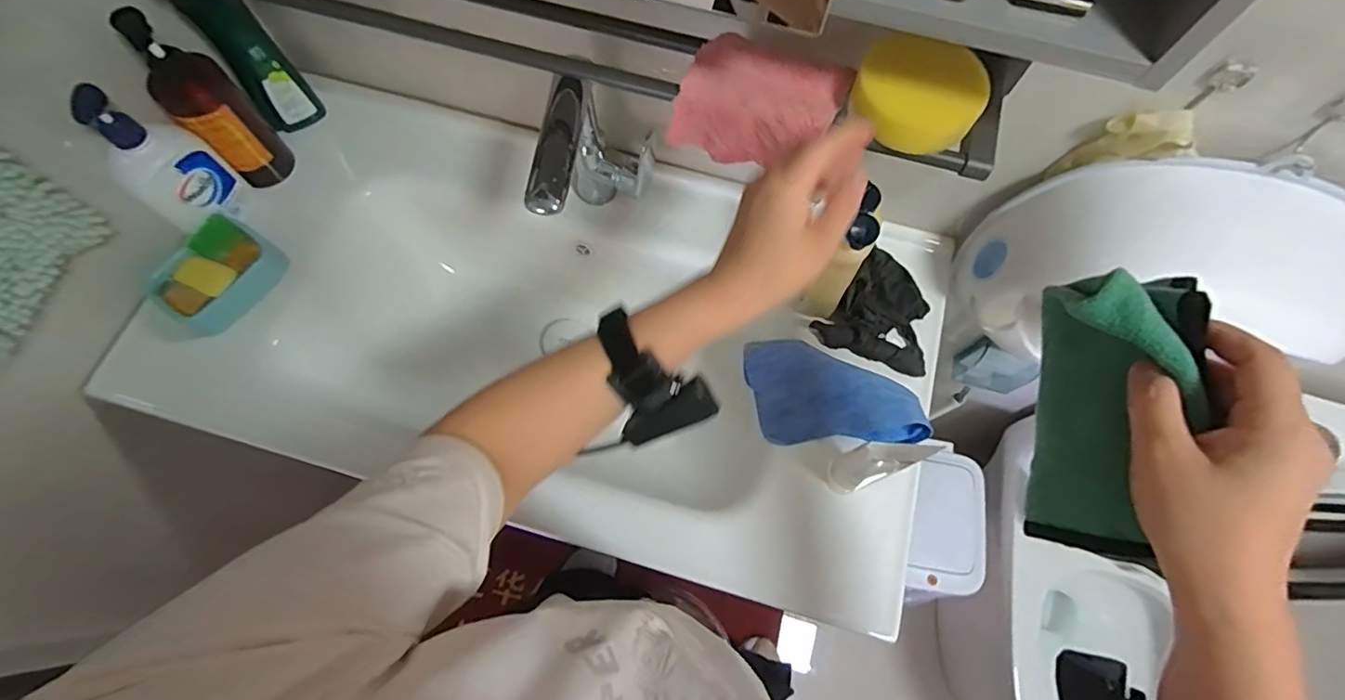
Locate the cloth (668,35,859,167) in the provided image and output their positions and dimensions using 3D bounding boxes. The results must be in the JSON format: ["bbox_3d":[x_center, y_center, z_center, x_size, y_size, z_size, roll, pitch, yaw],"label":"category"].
[{"bbox_3d":[0.074,-0.209,0.498,0.131,0.065,0.091,21,71,6],"label":"cloth"}]

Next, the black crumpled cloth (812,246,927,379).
[{"bbox_3d":[0.249,-0.060,0.665,0.133,0.043,0.145,21,71,5],"label":"black crumpled cloth"}]

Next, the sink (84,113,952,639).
[{"bbox_3d":[-0.125,-0.017,0.738,0.870,0.164,0.490,15,70,4],"label":"sink"}]

